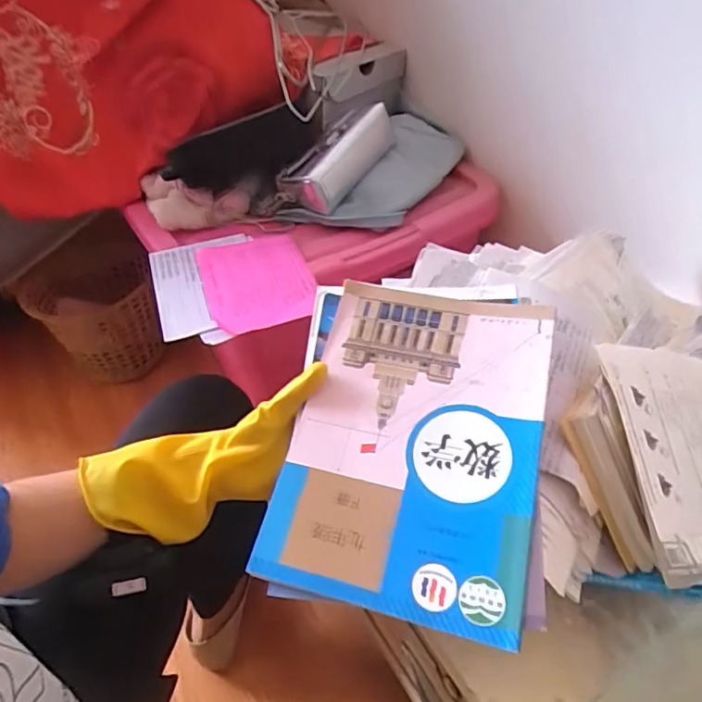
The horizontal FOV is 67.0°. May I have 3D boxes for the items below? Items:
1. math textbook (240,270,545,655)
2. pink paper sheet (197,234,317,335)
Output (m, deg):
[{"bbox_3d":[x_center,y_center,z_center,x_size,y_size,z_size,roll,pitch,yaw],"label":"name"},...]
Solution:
[{"bbox_3d":[0.049,0.062,0.410,0.182,0.009,0.260,9,61,15],"label":"math textbook"},{"bbox_3d":[-0.121,-0.095,0.680,0.131,0.008,0.187,-15,48,-11],"label":"pink paper sheet"}]

